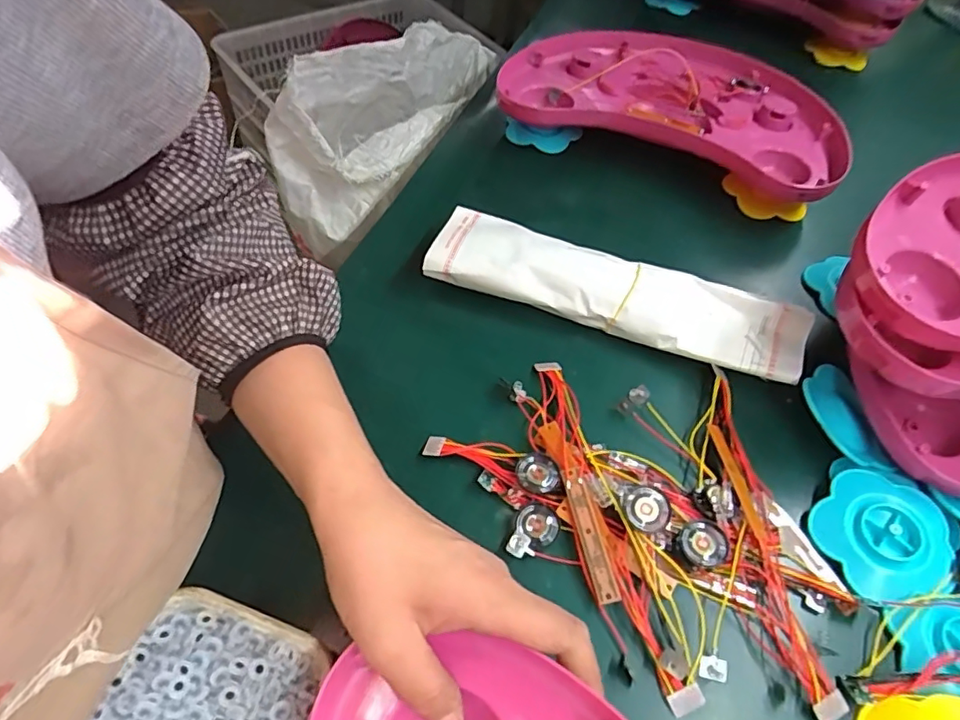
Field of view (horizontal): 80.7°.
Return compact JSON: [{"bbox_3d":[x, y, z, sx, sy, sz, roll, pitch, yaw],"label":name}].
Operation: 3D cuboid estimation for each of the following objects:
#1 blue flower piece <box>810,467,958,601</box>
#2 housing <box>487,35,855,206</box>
[{"bbox_3d":[0.247,0.106,0.347,0.072,0.017,0.073,3,54,-4],"label":"blue flower piece"},{"bbox_3d":[0.196,-0.262,0.600,0.344,0.079,0.213,21,55,9],"label":"housing"}]

